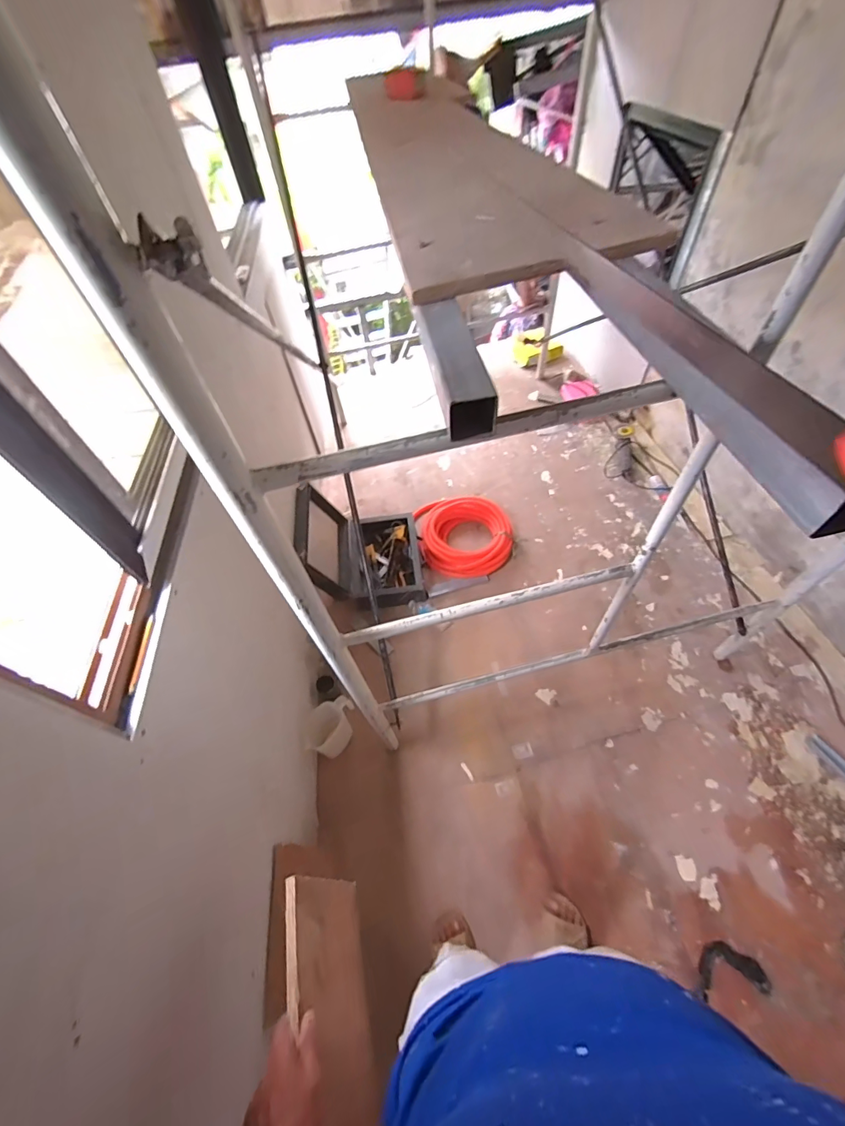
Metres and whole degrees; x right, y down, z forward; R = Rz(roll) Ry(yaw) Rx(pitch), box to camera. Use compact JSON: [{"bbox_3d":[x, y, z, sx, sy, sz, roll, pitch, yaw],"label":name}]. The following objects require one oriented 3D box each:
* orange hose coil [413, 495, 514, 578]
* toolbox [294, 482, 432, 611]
[{"bbox_3d":[0.187,-0.119,1.930,0.390,0.117,0.377,-2,55,3],"label":"orange hose coil"},{"bbox_3d":[-0.229,-0.071,1.748,0.451,0.362,0.443,-4,54,2],"label":"toolbox"}]

